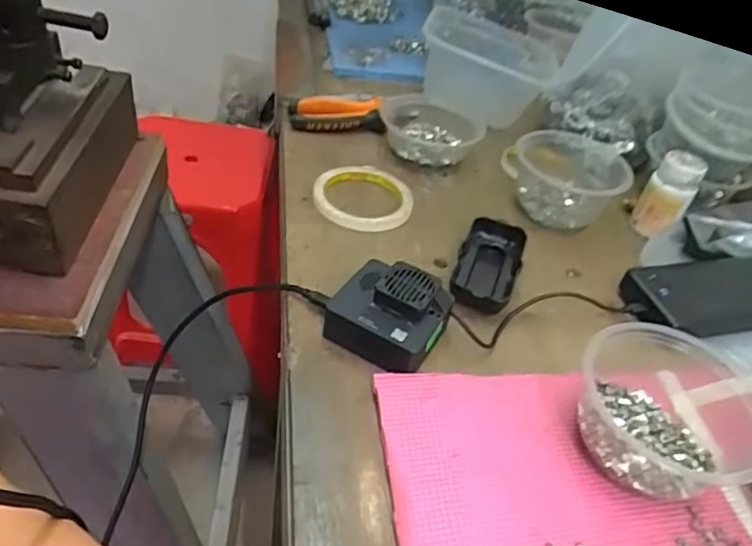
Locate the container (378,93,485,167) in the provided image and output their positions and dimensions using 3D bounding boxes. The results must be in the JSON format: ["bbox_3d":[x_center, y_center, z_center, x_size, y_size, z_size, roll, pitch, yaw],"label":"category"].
[{"bbox_3d":[0.063,-0.170,0.684,0.116,0.043,0.127,7,42,-6],"label":"container"}]

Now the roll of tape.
[{"bbox_3d":[-0.012,-0.078,0.586,0.095,0.014,0.099,7,42,-6],"label":"roll of tape"}]

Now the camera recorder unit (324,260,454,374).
[{"bbox_3d":[0.009,0.031,0.446,0.081,0.043,0.074,29,44,21],"label":"camera recorder unit"}]

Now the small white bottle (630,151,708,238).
[{"bbox_3d":[0.294,-0.078,0.596,0.044,0.078,0.041,32,45,22],"label":"small white bottle"}]

